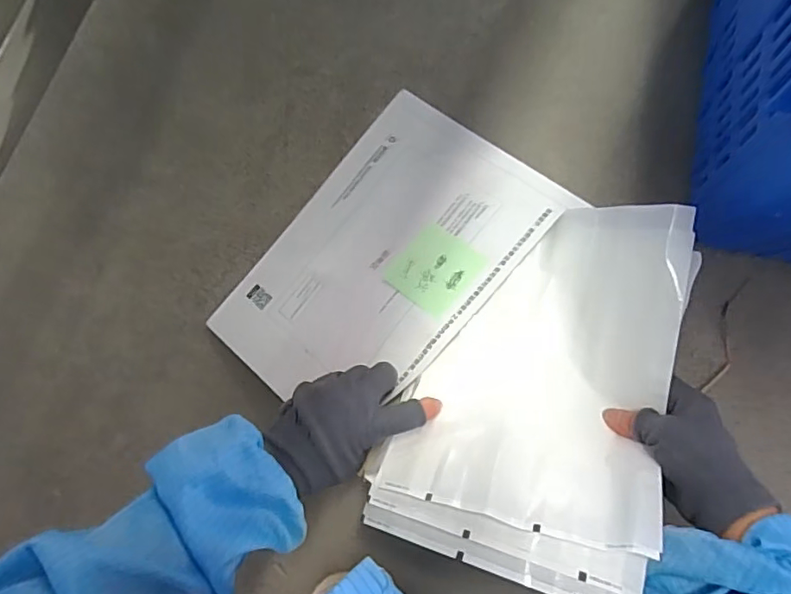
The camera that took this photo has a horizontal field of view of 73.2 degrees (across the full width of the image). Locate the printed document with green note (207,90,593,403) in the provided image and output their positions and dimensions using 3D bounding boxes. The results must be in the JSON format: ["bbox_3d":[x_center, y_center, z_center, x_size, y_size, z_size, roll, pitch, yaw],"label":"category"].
[{"bbox_3d":[-0.016,-0.036,0.523,0.214,0.016,0.320,40,88,26],"label":"printed document with green note"}]

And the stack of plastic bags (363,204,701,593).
[{"bbox_3d":[0.111,0.055,0.430,0.204,0.085,0.304,8,56,24],"label":"stack of plastic bags"}]

